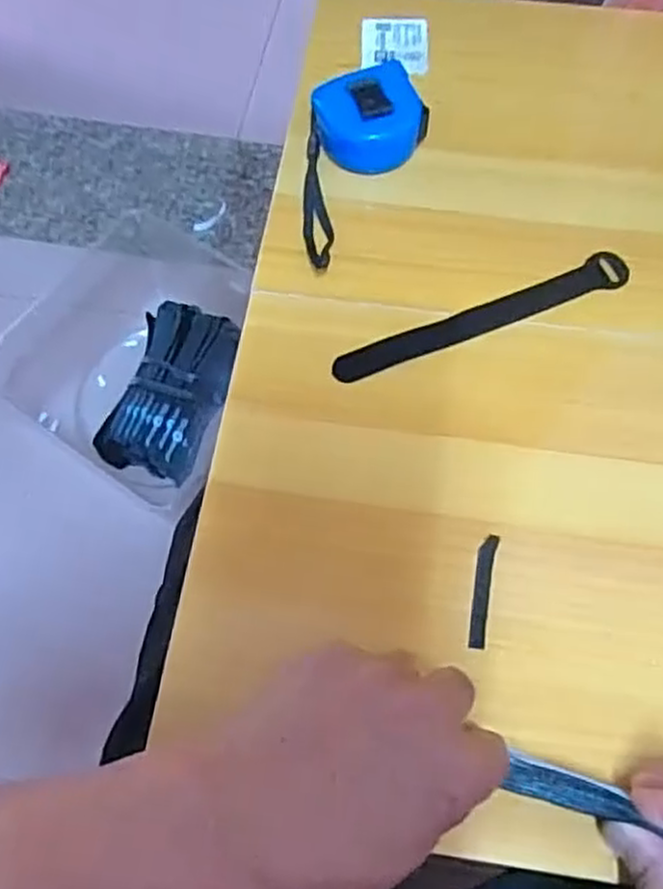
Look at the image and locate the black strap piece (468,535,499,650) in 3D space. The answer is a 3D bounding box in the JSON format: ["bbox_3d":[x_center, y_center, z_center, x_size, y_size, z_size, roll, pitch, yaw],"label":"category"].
[{"bbox_3d":[0.079,0.076,0.402,0.010,0.004,0.060,11,66,6],"label":"black strap piece"}]

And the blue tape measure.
[{"bbox_3d":[0.020,-0.187,0.508,0.079,0.042,0.151,5,66,4],"label":"blue tape measure"}]

